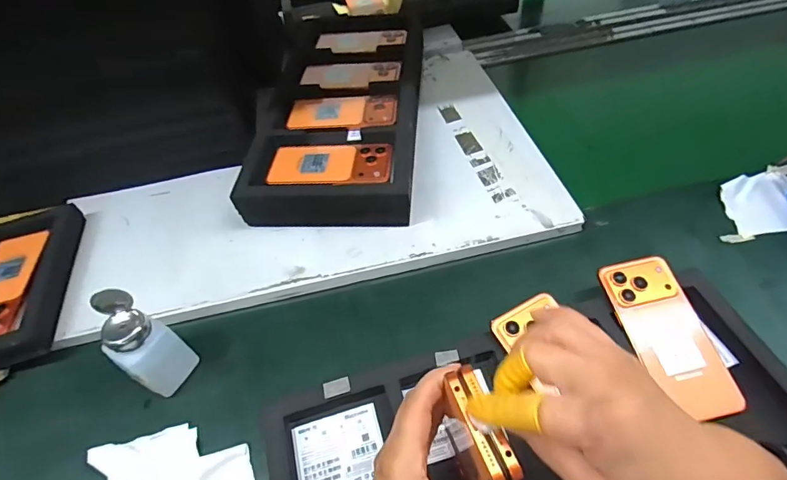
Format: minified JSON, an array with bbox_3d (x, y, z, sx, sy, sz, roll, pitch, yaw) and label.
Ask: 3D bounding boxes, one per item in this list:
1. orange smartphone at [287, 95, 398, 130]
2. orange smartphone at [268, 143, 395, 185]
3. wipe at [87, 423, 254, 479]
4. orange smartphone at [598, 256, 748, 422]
[{"bbox_3d":[-0.075,-0.192,0.683,0.161,0.011,0.080,0,50,7],"label":"orange smartphone"},{"bbox_3d":[-0.083,-0.101,0.602,0.160,0.011,0.088,2,50,8],"label":"orange smartphone"},{"bbox_3d":[-0.213,0.221,0.435,0.165,0.015,0.081,7,55,11],"label":"wipe"},{"bbox_3d":[0.274,0.093,0.459,0.079,0.015,0.161,-10,63,-4],"label":"orange smartphone"}]

